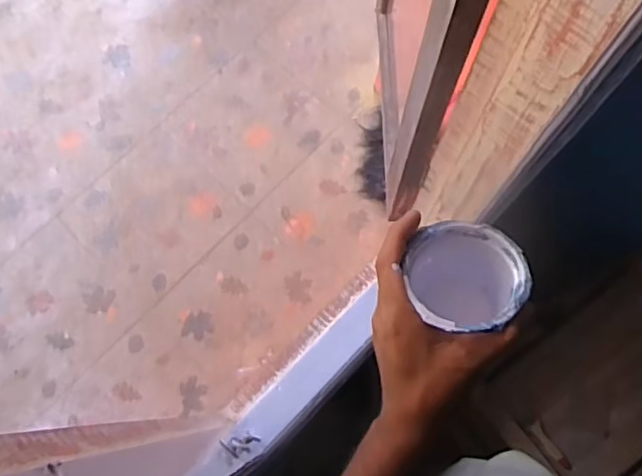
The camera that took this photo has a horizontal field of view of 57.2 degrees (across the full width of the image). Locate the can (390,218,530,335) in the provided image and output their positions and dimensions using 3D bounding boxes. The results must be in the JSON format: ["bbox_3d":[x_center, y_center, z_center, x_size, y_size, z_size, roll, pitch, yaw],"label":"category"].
[{"bbox_3d":[0.108,0.036,0.460,0.087,0.084,0.084,0,71,0],"label":"can"}]

